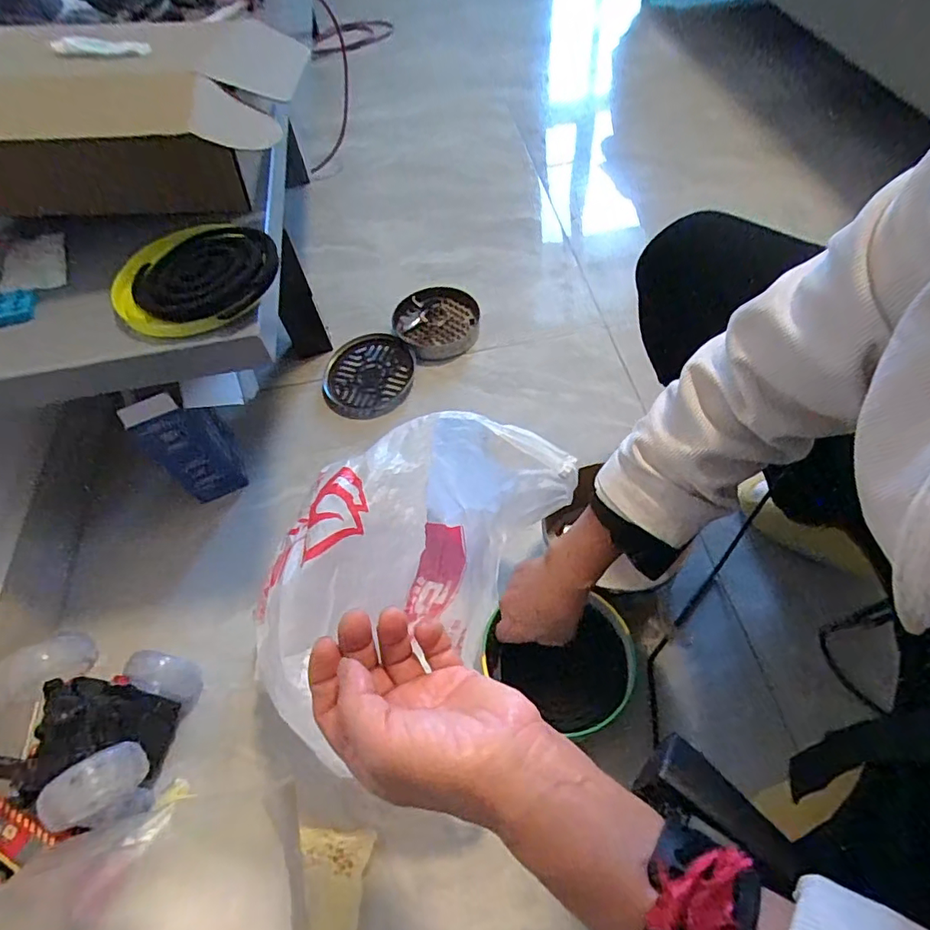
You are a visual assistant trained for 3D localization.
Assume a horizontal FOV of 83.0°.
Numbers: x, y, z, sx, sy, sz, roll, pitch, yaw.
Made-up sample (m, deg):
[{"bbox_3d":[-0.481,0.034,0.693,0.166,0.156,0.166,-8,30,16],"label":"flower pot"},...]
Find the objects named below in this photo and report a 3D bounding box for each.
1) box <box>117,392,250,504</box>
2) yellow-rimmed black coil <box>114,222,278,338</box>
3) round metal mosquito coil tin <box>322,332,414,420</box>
[{"bbox_3d":[-0.329,-0.019,0.638,0.084,0.175,0.023,-26,60,-11],"label":"box"},{"bbox_3d":[-0.240,-0.169,0.462,0.131,0.030,0.128,-3,58,4],"label":"yellow-rimmed black coil"},{"bbox_3d":[-0.150,-0.139,0.811,0.137,0.037,0.131,-2,58,3],"label":"round metal mosquito coil tin"}]

